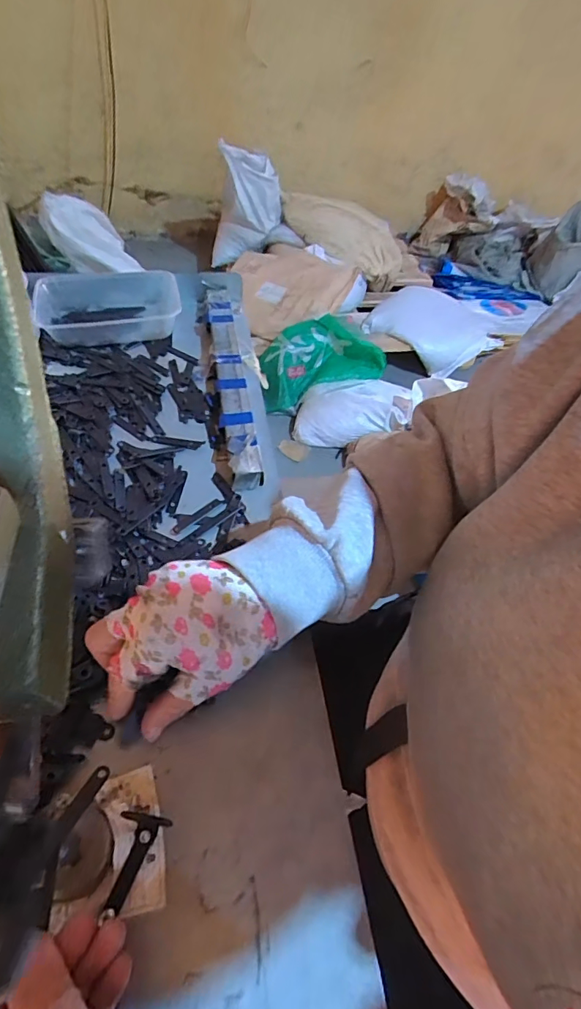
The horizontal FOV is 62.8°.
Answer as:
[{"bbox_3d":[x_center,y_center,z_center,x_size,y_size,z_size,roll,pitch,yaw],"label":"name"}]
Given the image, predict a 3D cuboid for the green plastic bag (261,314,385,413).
[{"bbox_3d":[0.092,-0.525,1.774,0.523,0.181,0.254,-19,55,-21],"label":"green plastic bag"}]

